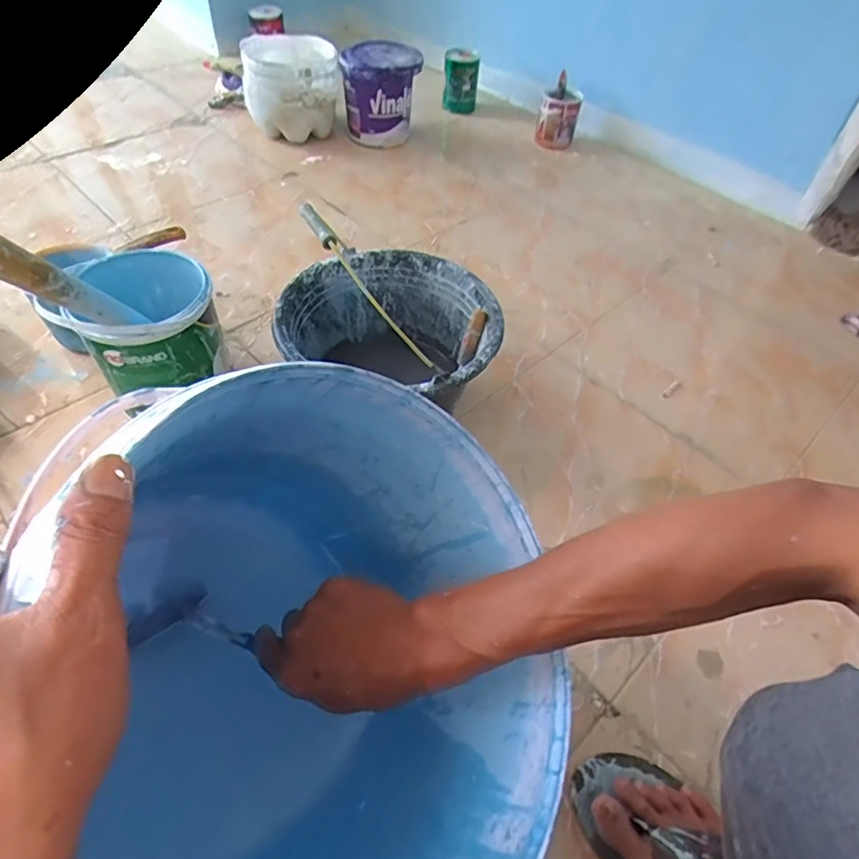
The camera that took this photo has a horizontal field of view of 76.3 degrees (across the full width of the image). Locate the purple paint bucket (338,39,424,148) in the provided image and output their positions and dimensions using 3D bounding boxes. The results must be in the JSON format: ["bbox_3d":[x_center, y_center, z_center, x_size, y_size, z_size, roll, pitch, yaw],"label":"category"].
[{"bbox_3d":[-0.125,-0.869,1.428,0.200,0.205,0.179,-2,52,-6],"label":"purple paint bucket"}]

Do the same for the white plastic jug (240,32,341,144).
[{"bbox_3d":[-0.362,-0.907,1.439,0.243,0.193,0.265,-6,52,-9],"label":"white plastic jug"}]

